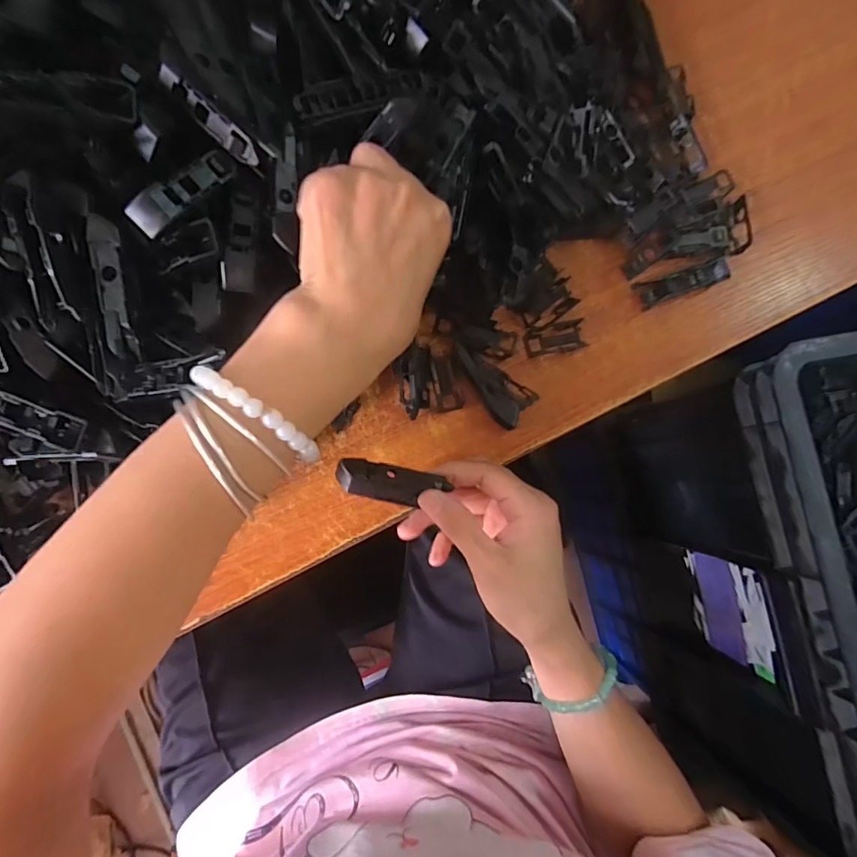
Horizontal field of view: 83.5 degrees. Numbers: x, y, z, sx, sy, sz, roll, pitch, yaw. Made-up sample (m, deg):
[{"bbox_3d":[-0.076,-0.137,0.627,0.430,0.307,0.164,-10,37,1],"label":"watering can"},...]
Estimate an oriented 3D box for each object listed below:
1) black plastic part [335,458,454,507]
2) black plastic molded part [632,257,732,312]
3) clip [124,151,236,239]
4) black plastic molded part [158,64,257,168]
[{"bbox_3d":[-0.021,0.032,0.278,0.064,0.008,0.021,8,84,-7],"label":"black plastic part"},{"bbox_3d":[0.175,-0.101,0.333,0.064,0.013,0.018,-20,85,-6],"label":"black plastic molded part"},{"bbox_3d":[-0.119,-0.117,0.234,0.015,0.012,0.058,40,69,0],"label":"clip"},{"bbox_3d":[-0.107,-0.152,0.237,0.053,0.008,0.010,41,82,-21],"label":"black plastic molded part"}]

